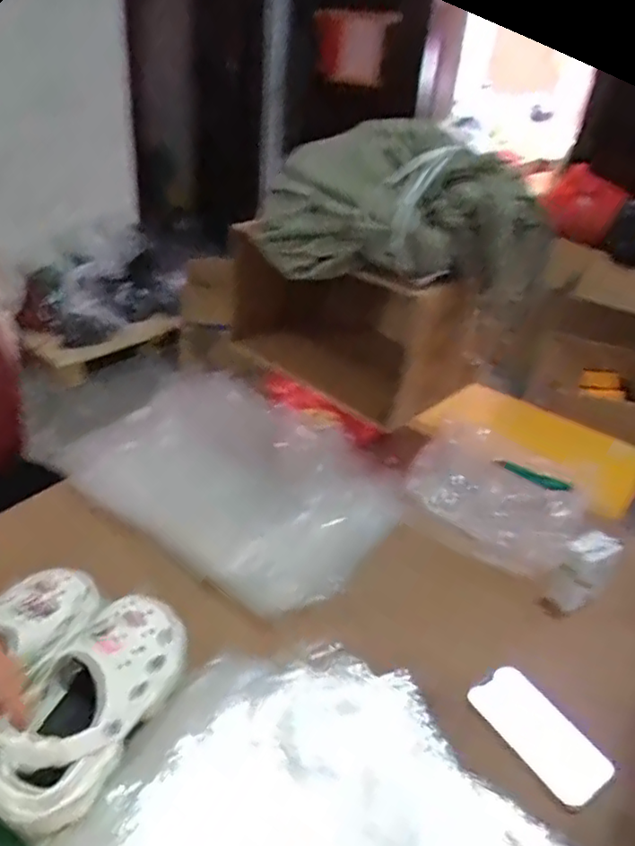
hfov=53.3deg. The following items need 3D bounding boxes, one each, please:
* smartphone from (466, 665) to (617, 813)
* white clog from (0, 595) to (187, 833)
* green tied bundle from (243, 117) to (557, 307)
[{"bbox_3d":[0.264,0.367,0.752,0.091,0.008,0.161,-22,48,-31],"label":"smartphone"},{"bbox_3d":[-0.228,0.293,0.680,0.111,0.085,0.252,13,34,11],"label":"white clog"},{"bbox_3d":[0.136,-0.321,0.958,0.425,0.205,0.272,0,33,-9],"label":"green tied bundle"}]

